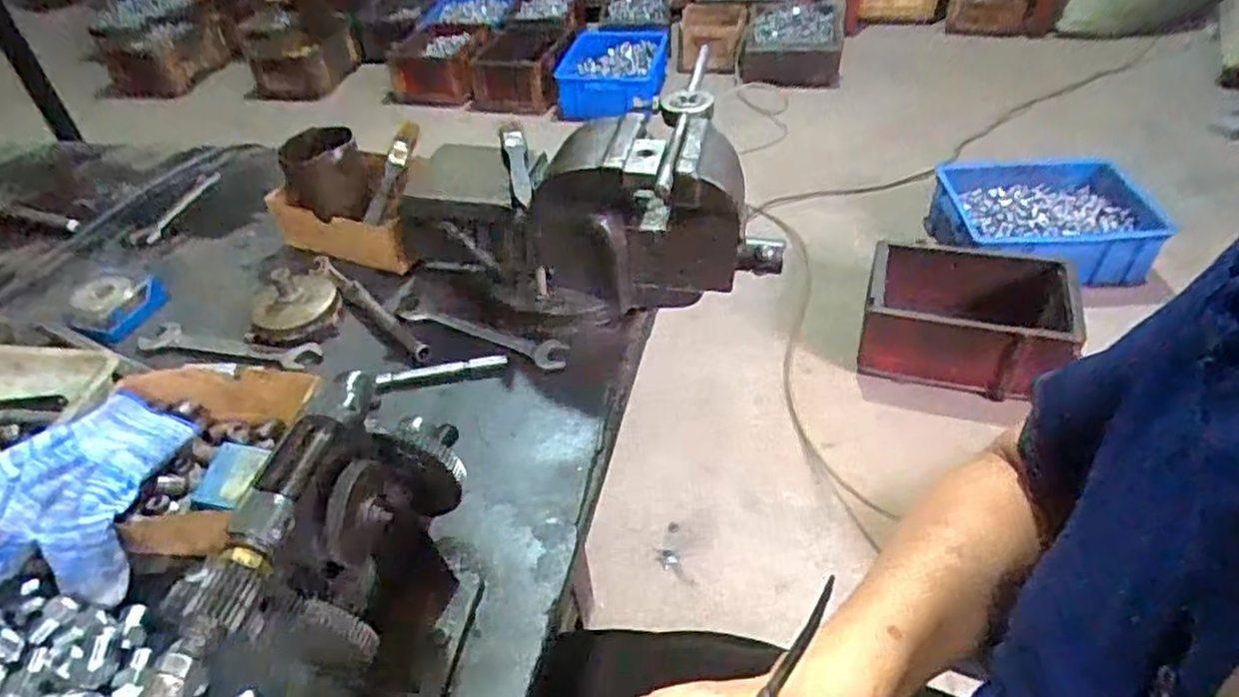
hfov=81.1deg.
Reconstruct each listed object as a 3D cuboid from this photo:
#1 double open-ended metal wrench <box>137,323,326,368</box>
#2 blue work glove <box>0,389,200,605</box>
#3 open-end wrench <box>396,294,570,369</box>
[{"bbox_3d":[-0.346,-0.002,0.638,0.162,0.010,0.029,4,42,9],"label":"double open-ended metal wrench"},{"bbox_3d":[-0.366,0.087,0.480,0.112,0.069,0.151,0,42,5],"label":"blue work glove"},{"bbox_3d":[-0.127,-0.018,0.647,0.177,0.005,0.031,15,45,20],"label":"open-end wrench"}]

